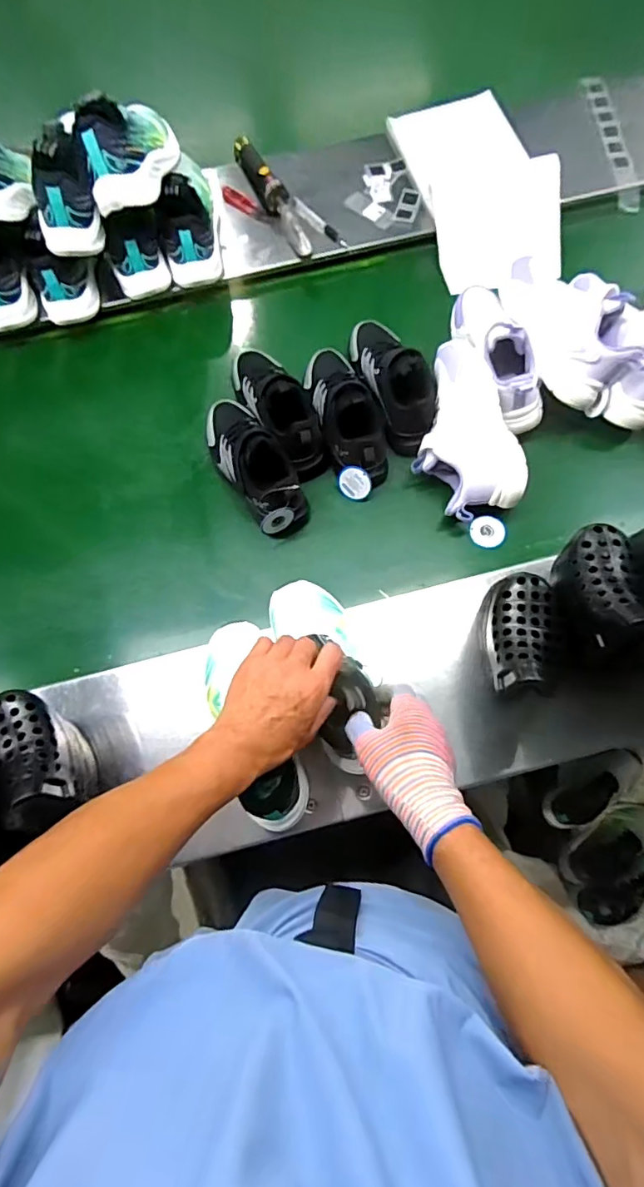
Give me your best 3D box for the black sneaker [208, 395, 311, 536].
[{"bbox_3d":[-0.095,-0.182,0.705,0.080,0.106,0.208,-31,76,-8],"label":"black sneaker"}]

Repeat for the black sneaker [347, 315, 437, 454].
[{"bbox_3d":[0.104,-0.303,0.733,0.084,0.097,0.217,-26,75,-7],"label":"black sneaker"}]

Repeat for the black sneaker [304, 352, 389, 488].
[{"bbox_3d":[0.033,-0.259,0.719,0.084,0.081,0.213,-14,74,-3],"label":"black sneaker"}]

